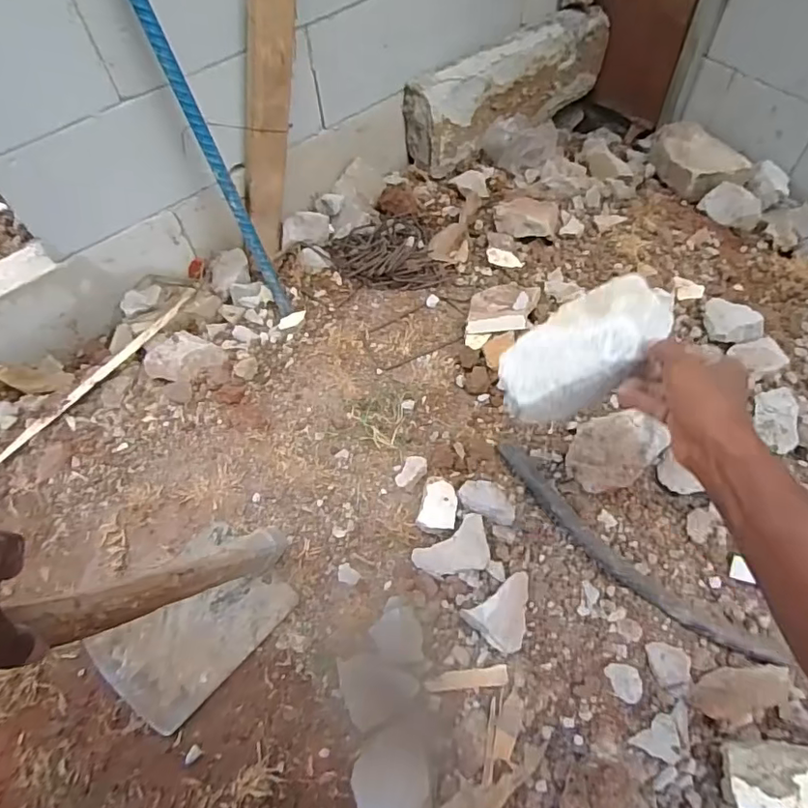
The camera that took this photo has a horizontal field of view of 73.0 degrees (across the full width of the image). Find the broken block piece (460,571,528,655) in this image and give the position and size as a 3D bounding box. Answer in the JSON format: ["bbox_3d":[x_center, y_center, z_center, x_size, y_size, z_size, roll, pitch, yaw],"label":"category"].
[{"bbox_3d":[0.144,0.281,0.733,0.111,0.063,0.075,-31,61,-15],"label":"broken block piece"}]

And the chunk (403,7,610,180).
[{"bbox_3d":[0.268,-0.796,1.348,0.610,0.174,0.120,-35,62,-17],"label":"chunk"}]

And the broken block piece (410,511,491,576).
[{"bbox_3d":[0.069,0.210,0.804,0.110,0.027,0.072,-9,58,-2],"label":"broken block piece"}]

